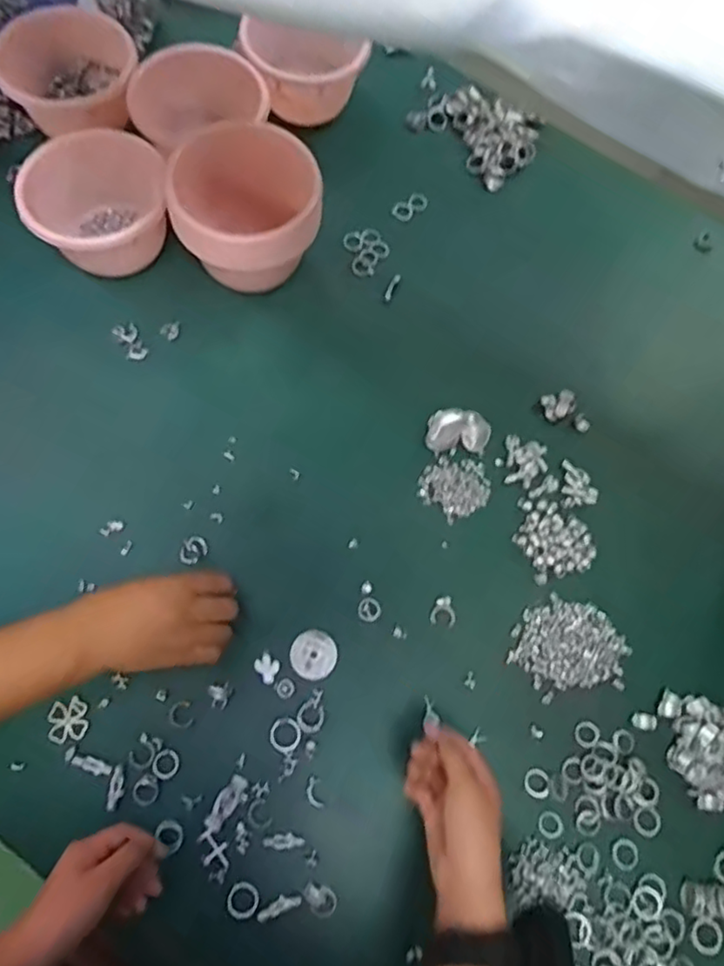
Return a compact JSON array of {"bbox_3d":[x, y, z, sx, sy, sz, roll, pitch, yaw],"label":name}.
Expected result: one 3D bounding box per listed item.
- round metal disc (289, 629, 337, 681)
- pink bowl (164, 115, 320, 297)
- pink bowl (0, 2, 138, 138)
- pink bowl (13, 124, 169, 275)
[{"bbox_3d":[-0.045,0.160,0.592,0.043,0.005,0.043,1,73,-5],"label":"round metal disc"},{"bbox_3d":[-0.123,-0.282,0.680,0.141,0.114,0.136,1,73,-5],"label":"pink bowl"},{"bbox_3d":[-0.338,-0.472,0.738,0.147,0.073,0.157,1,73,-5],"label":"pink bowl"},{"bbox_3d":[-0.282,-0.296,0.687,0.146,0.077,0.144,-19,73,-11],"label":"pink bowl"}]

